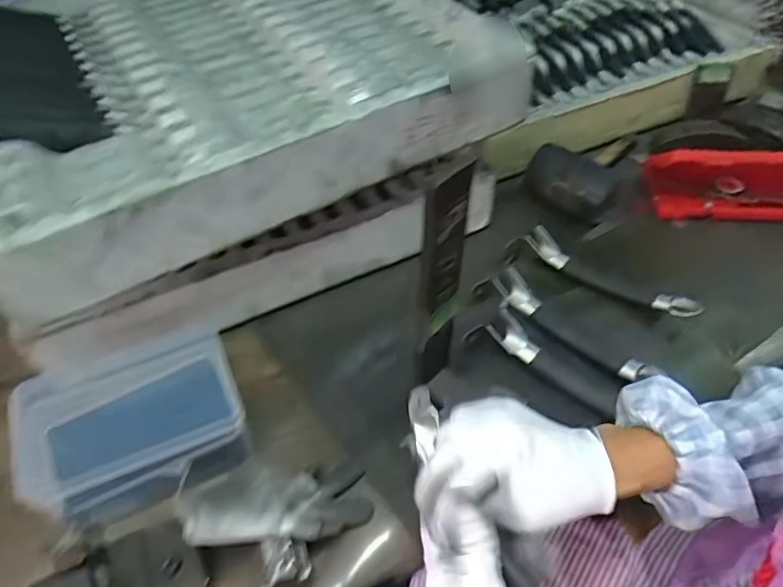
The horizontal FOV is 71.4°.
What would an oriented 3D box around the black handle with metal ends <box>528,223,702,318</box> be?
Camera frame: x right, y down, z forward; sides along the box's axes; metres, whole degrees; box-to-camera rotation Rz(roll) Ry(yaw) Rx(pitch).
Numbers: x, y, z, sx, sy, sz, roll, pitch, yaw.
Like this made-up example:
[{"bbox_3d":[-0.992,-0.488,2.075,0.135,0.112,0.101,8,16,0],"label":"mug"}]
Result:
[{"bbox_3d":[0.254,-0.023,0.644,0.205,0.031,0.035,33,56,28],"label":"black handle with metal ends"}]

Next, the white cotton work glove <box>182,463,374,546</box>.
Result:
[{"bbox_3d":[-0.096,0.173,0.458,0.158,0.049,0.084,6,41,-31],"label":"white cotton work glove"}]

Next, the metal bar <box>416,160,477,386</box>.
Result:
[{"bbox_3d":[0.036,0.004,0.422,0.044,0.235,0.013,-35,57,-27],"label":"metal bar"}]

